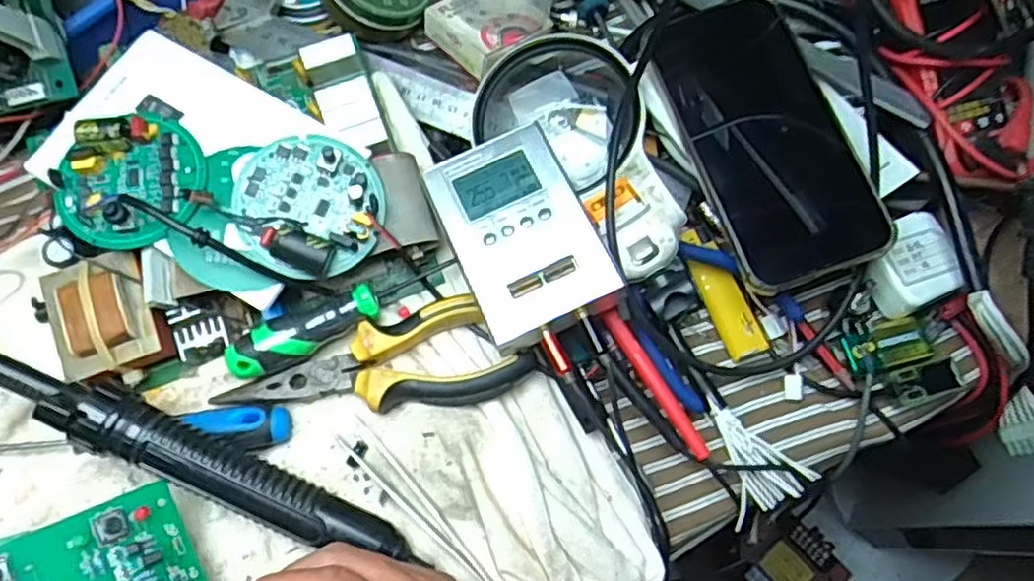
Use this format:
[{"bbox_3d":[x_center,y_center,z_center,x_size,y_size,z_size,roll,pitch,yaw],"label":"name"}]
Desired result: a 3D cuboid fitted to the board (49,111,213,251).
[{"bbox_3d":[-0.188,-0.053,0.352,0.070,0.029,0.062,-35,77,-13],"label":"board"}]

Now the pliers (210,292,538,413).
[{"bbox_3d":[-0.068,0.044,0.361,0.146,0.021,0.054,-19,74,-9],"label":"pliers"}]

